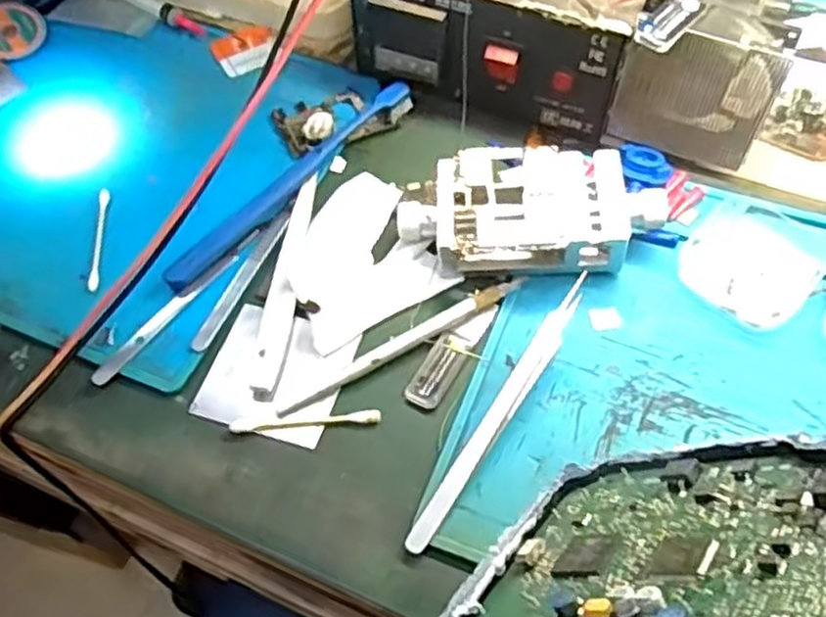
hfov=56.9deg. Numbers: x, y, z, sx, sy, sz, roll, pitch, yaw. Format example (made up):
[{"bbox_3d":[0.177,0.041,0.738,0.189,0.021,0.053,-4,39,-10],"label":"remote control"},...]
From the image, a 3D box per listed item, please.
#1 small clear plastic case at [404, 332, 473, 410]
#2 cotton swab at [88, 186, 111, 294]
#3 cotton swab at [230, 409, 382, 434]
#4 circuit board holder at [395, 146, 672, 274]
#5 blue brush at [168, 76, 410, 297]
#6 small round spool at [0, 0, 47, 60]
[{"bbox_3d":[0.013,0.031,0.382,0.018,0.004,0.041,26,64,18],"label":"small clear plastic case"},{"bbox_3d":[-0.178,-0.039,0.431,0.005,0.005,0.070,-7,59,0],"label":"cotton swab"},{"bbox_3d":[-0.052,0.054,0.370,0.072,0.004,0.007,-5,59,1],"label":"cotton swab"},{"bbox_3d":[0.063,-0.051,0.411,0.134,0.034,0.064,5,59,7],"label":"circuit board holder"},{"bbox_3d":[-0.068,-0.074,0.439,0.015,0.013,0.184,38,68,23],"label":"blue brush"},{"bbox_3d":[-0.277,-0.190,0.524,0.046,0.037,0.013,-50,26,-16],"label":"small round spool"}]

